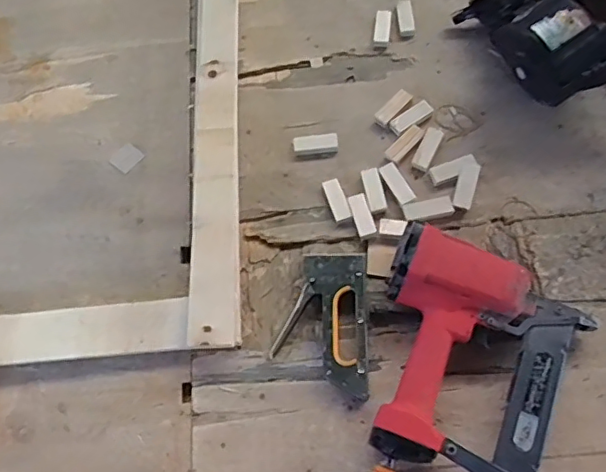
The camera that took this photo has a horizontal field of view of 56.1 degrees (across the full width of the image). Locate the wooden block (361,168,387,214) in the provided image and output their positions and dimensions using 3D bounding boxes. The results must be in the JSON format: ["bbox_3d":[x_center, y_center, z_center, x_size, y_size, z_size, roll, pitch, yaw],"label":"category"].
[{"bbox_3d":[0.098,-0.063,0.784,0.023,0.016,0.064,-13,82,-4],"label":"wooden block"}]

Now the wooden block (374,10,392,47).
[{"bbox_3d":[0.126,-0.328,0.900,0.025,0.020,0.064,6,68,4],"label":"wooden block"}]

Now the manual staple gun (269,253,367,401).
[{"bbox_3d":[0.022,0.110,0.708,0.116,0.034,0.182,0,66,3],"label":"manual staple gun"}]

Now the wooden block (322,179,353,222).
[{"bbox_3d":[0.048,-0.050,0.785,0.025,0.013,0.061,-19,66,-5],"label":"wooden block"}]

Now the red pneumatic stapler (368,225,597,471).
[{"bbox_3d":[0.170,0.164,0.638,0.237,0.069,0.315,24,70,13],"label":"red pneumatic stapler"}]

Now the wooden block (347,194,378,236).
[{"bbox_3d":[0.080,-0.030,0.769,0.026,0.011,0.062,-14,66,-3],"label":"wooden block"}]

